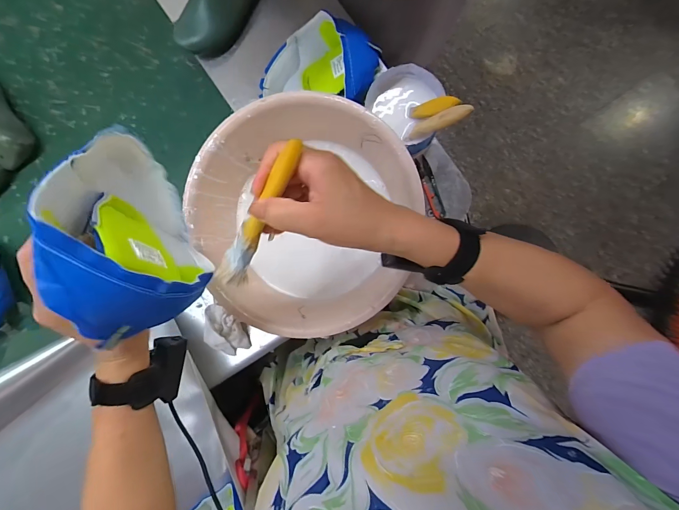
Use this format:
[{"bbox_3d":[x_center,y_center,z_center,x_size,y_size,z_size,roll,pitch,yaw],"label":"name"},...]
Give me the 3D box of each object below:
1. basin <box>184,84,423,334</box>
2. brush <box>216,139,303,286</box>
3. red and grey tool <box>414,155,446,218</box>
[{"bbox_3d":[-0.053,-0.054,0.458,0.294,0.113,0.298,17,94,4],"label":"basin"},{"bbox_3d":[-0.070,-0.030,0.276,0.030,0.019,0.154,37,118,3],"label":"brush"},{"bbox_3d":[0.145,-0.108,0.505,0.022,0.013,0.099,-19,91,6],"label":"red and grey tool"}]

